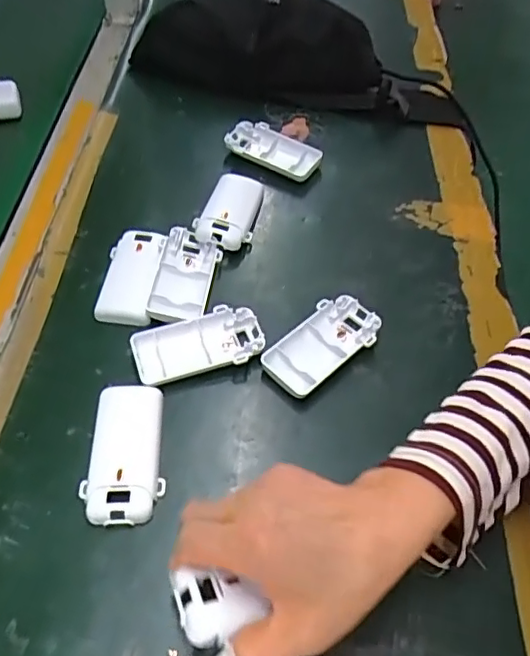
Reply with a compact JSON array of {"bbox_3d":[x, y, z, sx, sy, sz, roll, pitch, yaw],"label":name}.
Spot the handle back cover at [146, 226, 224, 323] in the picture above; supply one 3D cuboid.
[{"bbox_3d":[-0.064,-0.043,0.467,0.044,0.015,0.092,7,53,4],"label":"handle back cover"}]

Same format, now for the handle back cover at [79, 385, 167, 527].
[{"bbox_3d":[-0.091,0.080,0.373,0.048,0.016,0.094,-1,53,-2],"label":"handle back cover"}]

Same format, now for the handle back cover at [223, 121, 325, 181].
[{"bbox_3d":[0.009,-0.180,0.569,0.094,0.019,0.047,24,56,16],"label":"handle back cover"}]

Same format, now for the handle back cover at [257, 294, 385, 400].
[{"bbox_3d":[0.044,0.014,0.430,0.050,0.017,0.095,37,61,24],"label":"handle back cover"}]

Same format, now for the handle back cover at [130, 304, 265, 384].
[{"bbox_3d":[-0.049,0.013,0.426,0.094,0.016,0.049,-12,54,-10],"label":"handle back cover"}]

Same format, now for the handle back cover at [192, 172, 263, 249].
[{"bbox_3d":[-0.032,-0.110,0.515,0.047,0.026,0.100,8,53,5],"label":"handle back cover"}]

